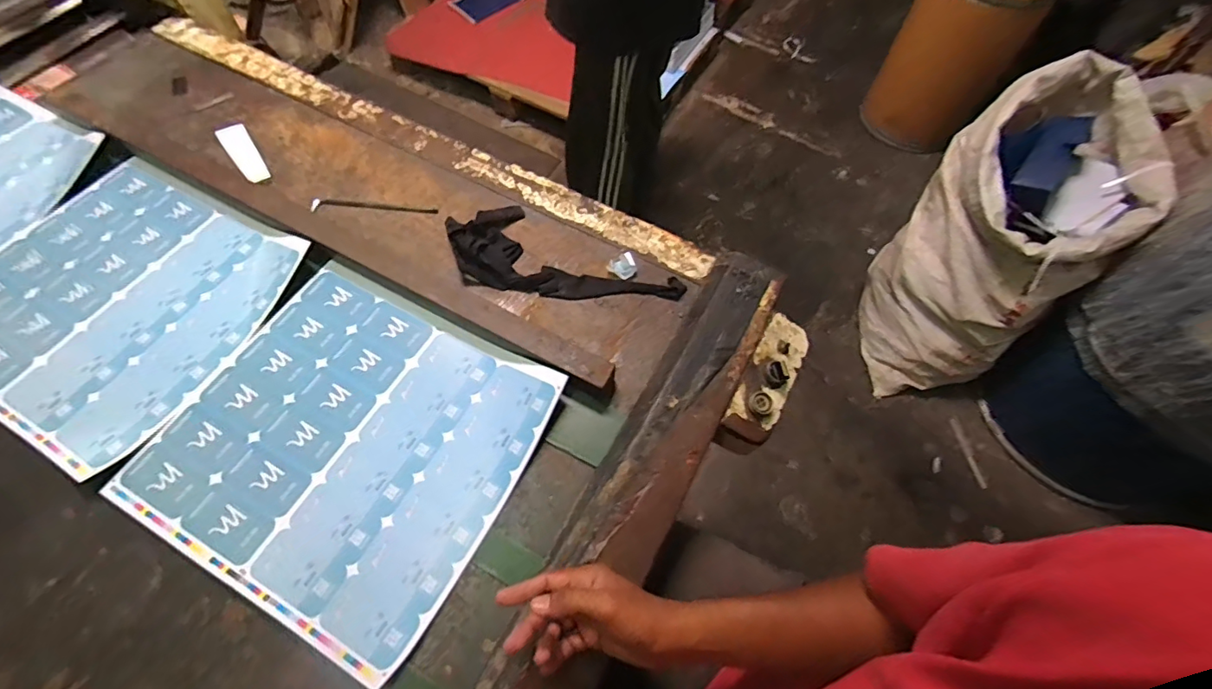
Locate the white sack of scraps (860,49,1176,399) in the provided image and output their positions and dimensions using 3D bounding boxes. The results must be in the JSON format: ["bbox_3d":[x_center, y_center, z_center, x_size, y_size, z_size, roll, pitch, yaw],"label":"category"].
[{"bbox_3d":[0.963,-0.241,1.323,0.395,0.629,0.530,0,62,-1],"label":"white sack of scraps"}]

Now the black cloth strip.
[{"bbox_3d":[-0.057,-0.131,0.729,0.331,0.032,0.133,7,62,0],"label":"black cloth strip"}]

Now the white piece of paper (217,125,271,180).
[{"bbox_3d":[-0.565,-0.299,0.807,0.041,0.005,0.136,-33,69,-19],"label":"white piece of paper"}]

